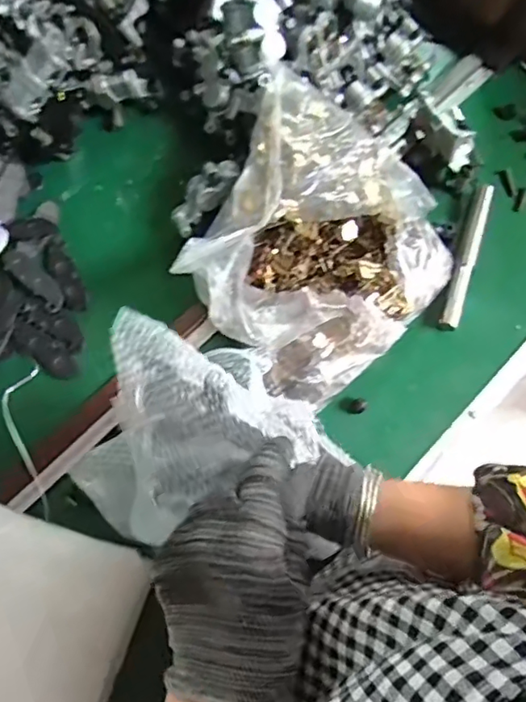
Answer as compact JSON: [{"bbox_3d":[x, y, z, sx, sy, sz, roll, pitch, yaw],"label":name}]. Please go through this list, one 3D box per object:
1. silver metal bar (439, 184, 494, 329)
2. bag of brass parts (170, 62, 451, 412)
[{"bbox_3d":[0.232,-0.112,0.633,0.020,0.011,0.188,19,71,4],"label":"silver metal bar"},{"bbox_3d":[0.036,-0.108,0.566,0.239,0.110,0.265,-42,77,-15],"label":"bag of brass parts"}]

